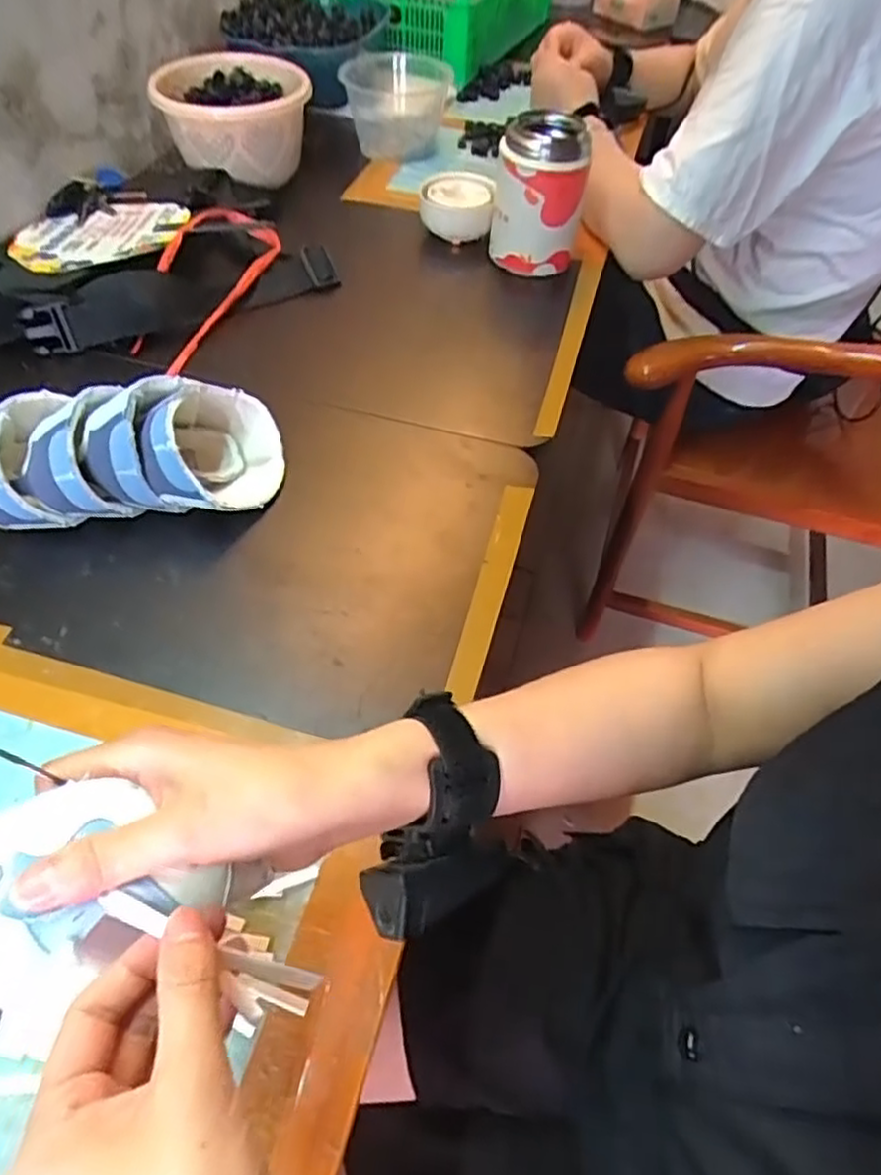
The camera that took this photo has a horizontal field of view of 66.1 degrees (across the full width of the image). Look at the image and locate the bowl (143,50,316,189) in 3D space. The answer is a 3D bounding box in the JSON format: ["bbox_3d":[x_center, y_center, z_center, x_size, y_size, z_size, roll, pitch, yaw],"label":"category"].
[{"bbox_3d":[-0.231,-0.538,0.776,0.159,0.078,0.171,1,54,-1],"label":"bowl"}]

